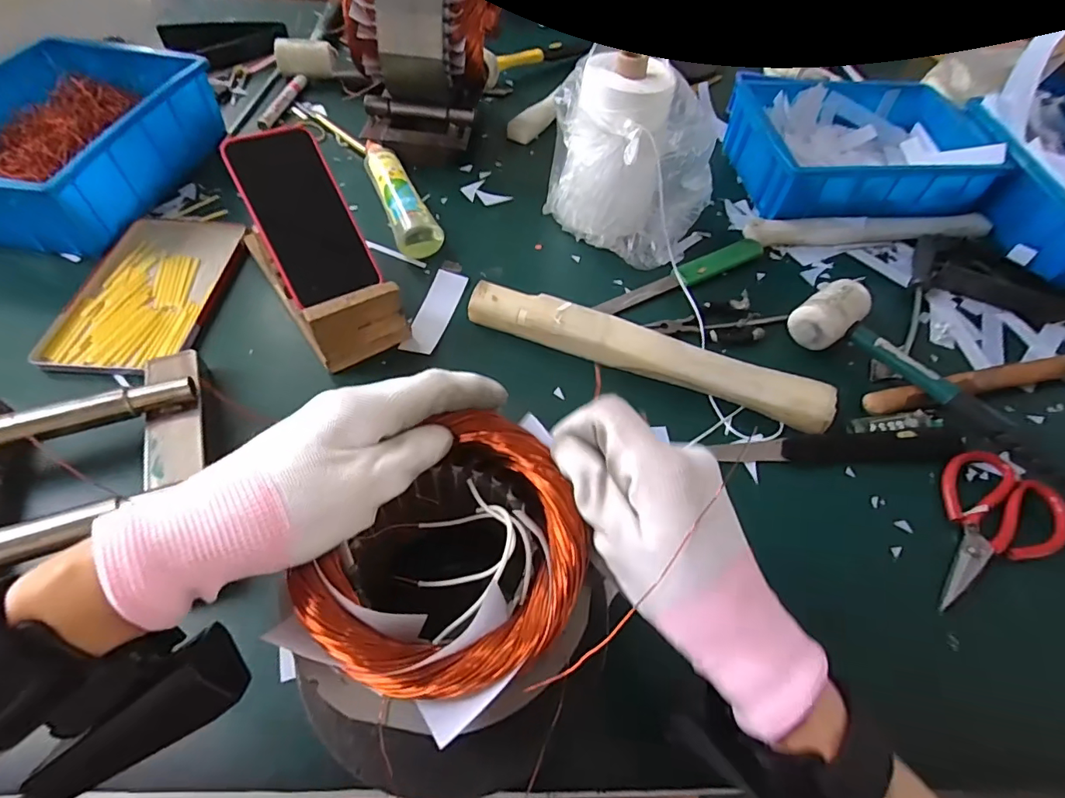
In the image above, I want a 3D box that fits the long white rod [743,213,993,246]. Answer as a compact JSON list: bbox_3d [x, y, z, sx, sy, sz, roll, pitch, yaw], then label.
[{"bbox_3d":[0.401,-0.203,0.598,0.280,0.034,0.031,0,55,-5],"label":"long white rod"}]

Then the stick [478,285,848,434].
[{"bbox_3d":[0.100,-0.041,0.459,0.331,0.034,0.043,20,56,9],"label":"stick"}]

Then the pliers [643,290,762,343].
[{"bbox_3d":[0.174,-0.079,0.506,0.112,0.012,0.055,-4,56,-8],"label":"pliers"}]

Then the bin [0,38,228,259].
[{"bbox_3d":[-0.508,-0.285,0.552,0.194,0.088,0.289,9,55,1],"label":"bin"}]

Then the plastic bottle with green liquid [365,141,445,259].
[{"bbox_3d":[-0.155,-0.236,0.580,0.049,0.039,0.202,-18,59,-17],"label":"plastic bottle with green liquid"}]

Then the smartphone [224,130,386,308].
[{"bbox_3d":[-0.211,-0.169,0.459,0.080,0.007,0.157,-25,96,-18],"label":"smartphone"}]

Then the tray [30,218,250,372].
[{"bbox_3d":[-0.368,-0.114,0.492,0.126,0.018,0.213,3,55,-3],"label":"tray"}]

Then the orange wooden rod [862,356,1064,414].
[{"bbox_3d":[0.419,-0.014,0.470,0.233,0.023,0.027,-8,57,-11],"label":"orange wooden rod"}]

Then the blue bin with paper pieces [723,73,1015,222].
[{"bbox_3d":[0.403,-0.308,0.636,0.286,0.097,0.202,-1,55,-6],"label":"blue bin with paper pieces"}]

